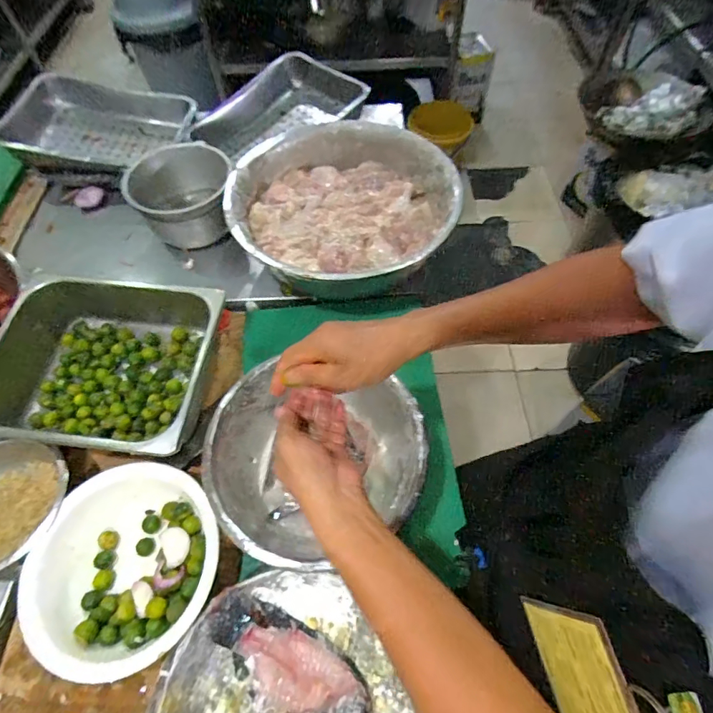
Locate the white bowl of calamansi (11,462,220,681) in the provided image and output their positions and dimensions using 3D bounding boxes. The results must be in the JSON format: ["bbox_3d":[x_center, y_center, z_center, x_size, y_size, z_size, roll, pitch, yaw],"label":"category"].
[{"bbox_3d":[-0.283,0.260,0.550,0.203,0.078,0.219,-1,59,1],"label":"white bowl of calamansi"}]

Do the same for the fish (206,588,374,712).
[{"bbox_3d":[-0.066,0.365,0.478,0.239,0.064,0.105,40,68,22],"label":"fish"}]

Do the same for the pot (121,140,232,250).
[{"bbox_3d":[-0.331,-0.299,0.822,0.183,0.112,0.183,-5,59,-1],"label":"pot"}]

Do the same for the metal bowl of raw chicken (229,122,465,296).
[{"bbox_3d":[-0.015,-0.257,0.769,0.363,0.114,0.380,-1,59,1],"label":"metal bowl of raw chicken"}]

